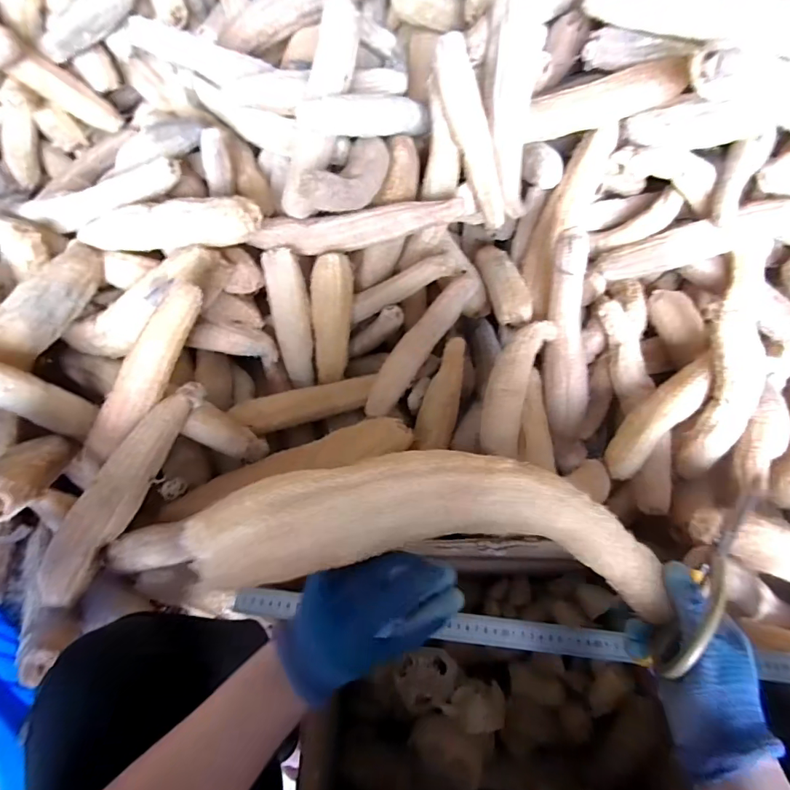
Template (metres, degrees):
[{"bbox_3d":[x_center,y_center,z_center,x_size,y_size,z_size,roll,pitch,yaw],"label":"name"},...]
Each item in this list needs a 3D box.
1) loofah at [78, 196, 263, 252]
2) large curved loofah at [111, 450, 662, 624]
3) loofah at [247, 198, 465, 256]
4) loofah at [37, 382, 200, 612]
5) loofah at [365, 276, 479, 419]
[{"bbox_3d":[-0.404,-0.291,0.785,0.384,0.076,0.061,5,53,26],"label":"loofah"},{"bbox_3d":[0.031,0.099,0.316,0.372,0.048,0.104,6,53,-19],"label":"large curved loofah"},{"bbox_3d":[-0.063,-0.307,0.826,0.394,0.070,0.053,-5,55,-5],"label":"loofah"},{"bbox_3d":[-0.401,0.126,0.672,0.073,0.068,0.349,19,57,11],"label":"loofah"},{"bbox_3d":[0.053,-0.098,0.861,0.072,0.056,0.342,32,77,19],"label":"loofah"}]

